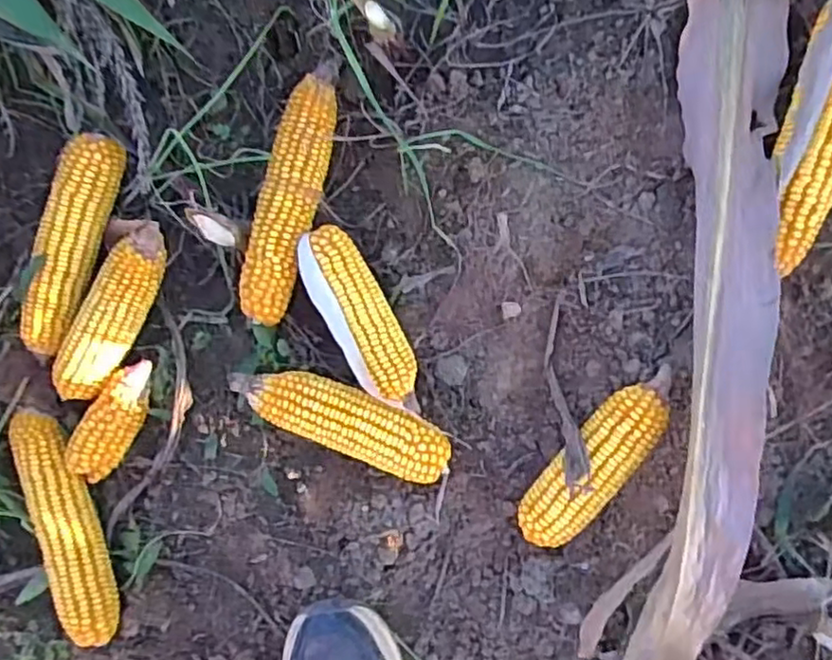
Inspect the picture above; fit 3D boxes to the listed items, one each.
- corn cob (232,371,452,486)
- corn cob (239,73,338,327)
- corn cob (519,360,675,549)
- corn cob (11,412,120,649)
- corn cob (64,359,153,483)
[{"bbox_3d":[-0.061,0.073,0.565,0.189,0.052,0.056,21,96,6],"label":"corn cob"},{"bbox_3d":[-0.109,-0.110,0.570,0.052,0.043,0.218,12,95,7],"label":"corn cob"},{"bbox_3d":[0.144,0.101,0.535,0.049,0.046,0.166,39,98,4],"label":"corn cob"},{"bbox_3d":[-0.319,0.178,0.610,0.055,0.047,0.216,-18,91,9],"label":"corn cob"},{"bbox_3d":[-0.272,0.082,0.604,0.046,0.037,0.121,34,98,4],"label":"corn cob"}]

